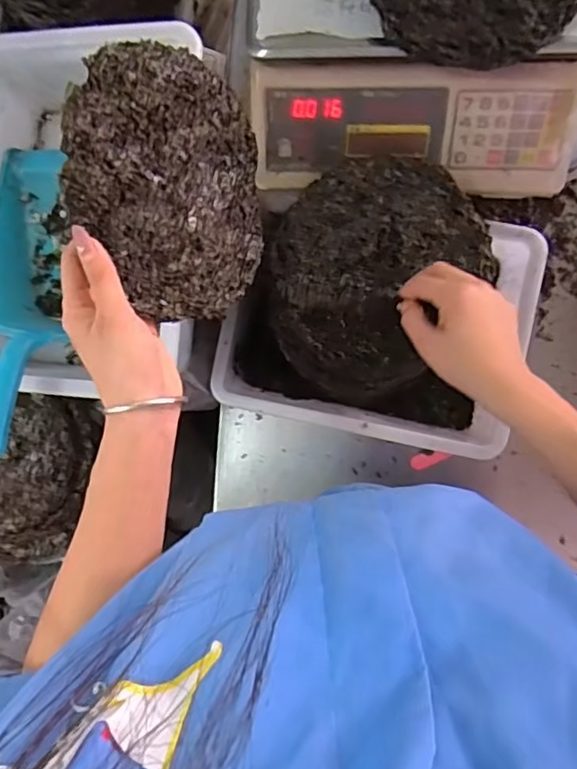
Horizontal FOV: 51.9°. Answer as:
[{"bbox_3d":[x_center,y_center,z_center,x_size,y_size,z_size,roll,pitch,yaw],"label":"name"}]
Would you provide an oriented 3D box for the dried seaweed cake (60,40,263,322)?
[{"bbox_3d":[-0.085,-0.149,0.455,0.008,0.183,0.194,6,106,38],"label":"dried seaweed cake"}]

